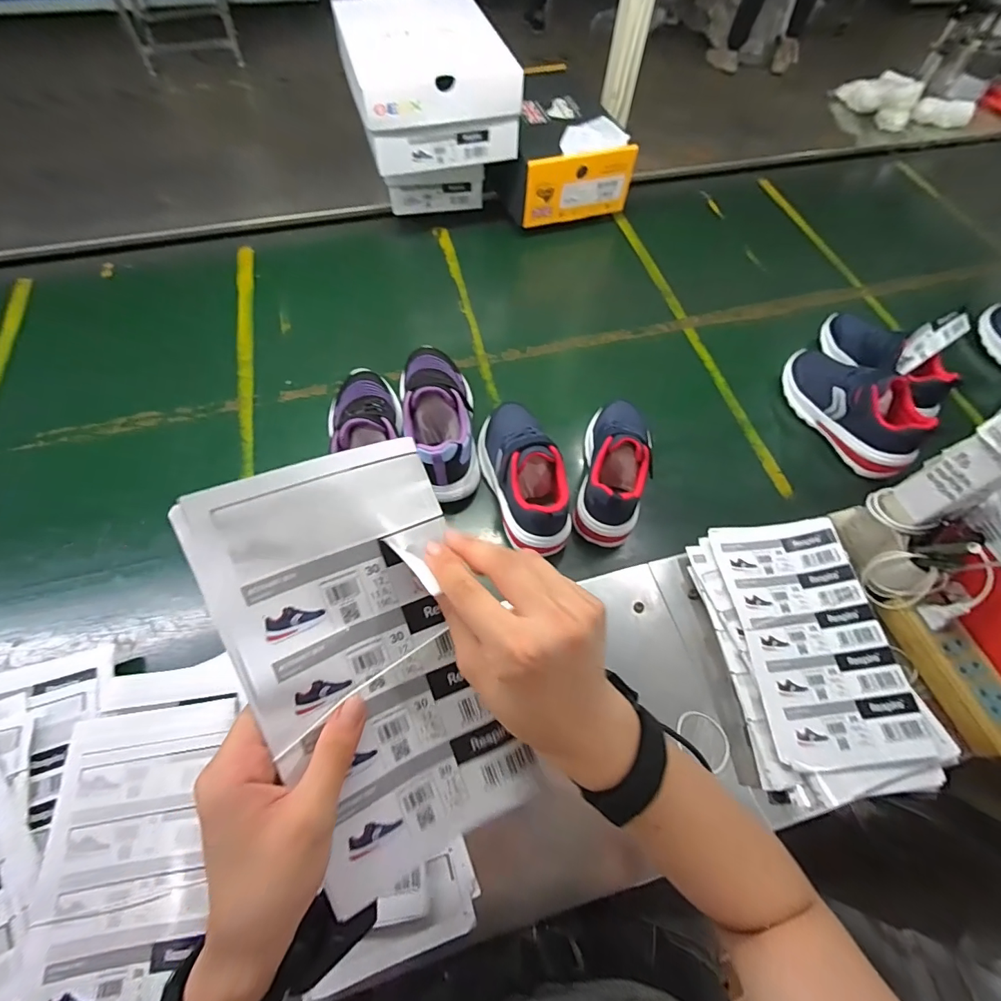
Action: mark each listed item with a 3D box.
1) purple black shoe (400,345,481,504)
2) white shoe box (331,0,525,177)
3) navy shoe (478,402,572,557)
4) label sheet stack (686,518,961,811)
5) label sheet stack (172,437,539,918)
[{"bbox_3d":[-0.076,-0.121,0.596,0.087,0.088,0.245,-4,62,-6],"label":"purple black shoe"},{"bbox_3d":[-0.117,-0.665,0.747,0.230,0.125,0.281,-13,63,-10],"label":"white shoe box"},{"bbox_3d":[0.027,-0.039,0.562,0.077,0.084,0.206,-13,63,-10],"label":"navy shoe"},{"bbox_3d":[0.324,0.148,0.480,0.191,0.037,0.265,-5,62,-6],"label":"label sheet stack"},{"bbox_3d":[-0.071,0.092,0.266,0.129,0.014,0.234,-21,95,-23],"label":"label sheet stack"}]

